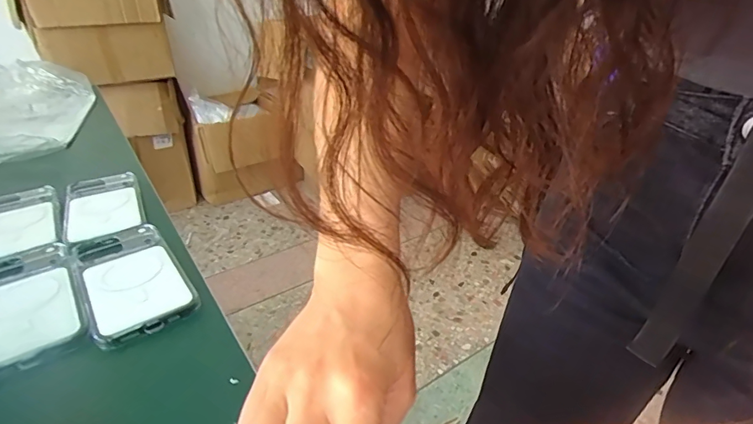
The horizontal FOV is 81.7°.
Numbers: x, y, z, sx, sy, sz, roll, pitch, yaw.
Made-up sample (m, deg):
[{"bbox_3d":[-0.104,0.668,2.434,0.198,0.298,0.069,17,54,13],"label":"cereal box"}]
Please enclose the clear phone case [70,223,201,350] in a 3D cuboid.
[{"bbox_3d":[-0.228,0.057,0.403,0.078,0.016,0.163,-21,34,-31],"label":"clear phone case"}]

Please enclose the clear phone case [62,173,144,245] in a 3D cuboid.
[{"bbox_3d":[-0.326,-0.011,0.517,0.080,0.011,0.147,-17,32,-25],"label":"clear phone case"}]

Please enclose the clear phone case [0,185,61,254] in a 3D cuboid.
[{"bbox_3d":[-0.402,0.011,0.485,0.080,0.017,0.146,-20,36,-30],"label":"clear phone case"}]

